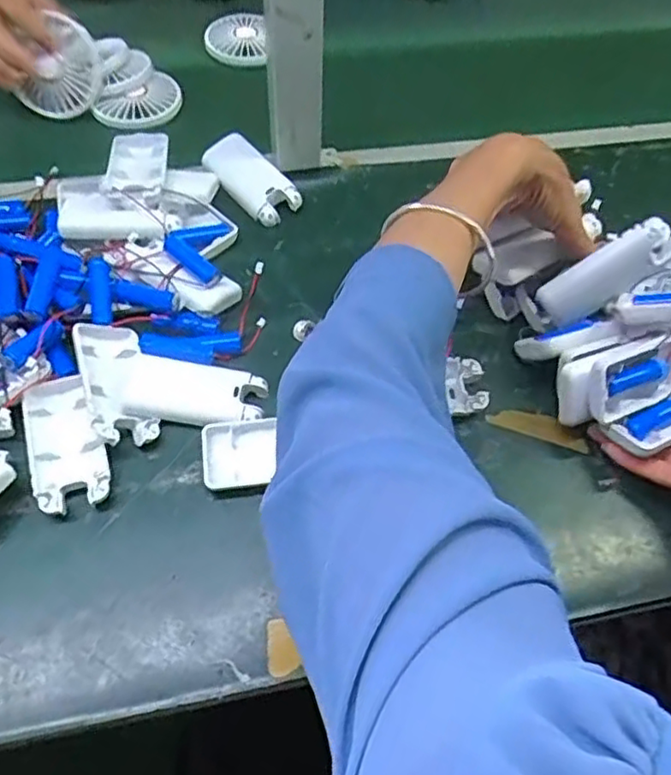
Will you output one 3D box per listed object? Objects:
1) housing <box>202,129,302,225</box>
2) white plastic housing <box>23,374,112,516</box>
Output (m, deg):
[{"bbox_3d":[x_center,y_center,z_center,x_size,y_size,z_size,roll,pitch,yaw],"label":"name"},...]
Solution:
[{"bbox_3d":[-0.073,-0.183,0.571,0.046,0.018,0.093,-36,69,-18],"label":"housing"},{"bbox_3d":[-0.175,0.036,0.432,0.047,0.017,0.094,-14,58,-13],"label":"white plastic housing"}]

